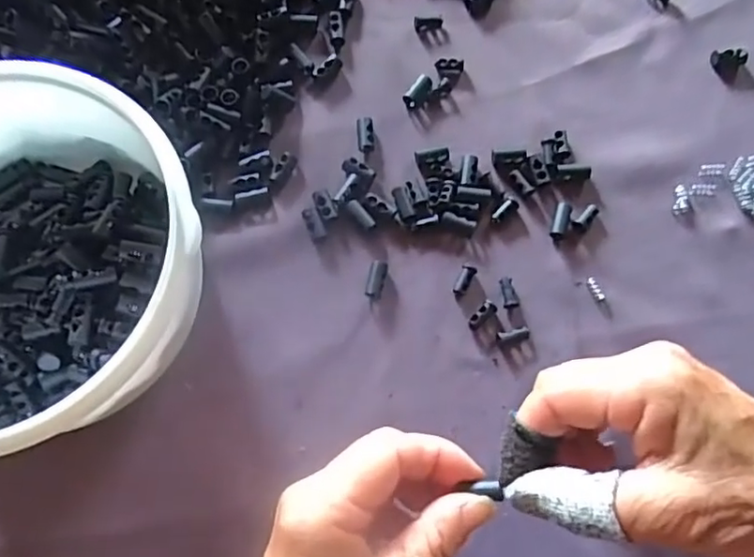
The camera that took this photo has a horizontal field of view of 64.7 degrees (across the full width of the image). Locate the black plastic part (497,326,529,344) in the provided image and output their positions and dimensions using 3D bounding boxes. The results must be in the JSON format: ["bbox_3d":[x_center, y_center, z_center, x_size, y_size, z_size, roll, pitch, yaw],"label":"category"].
[{"bbox_3d":[0.069,0.029,0.302,0.016,0.007,0.006,-11,76,-4],"label":"black plastic part"}]

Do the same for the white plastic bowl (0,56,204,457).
[{"bbox_3d":[-0.159,-0.005,0.269,0.151,0.075,0.151,0,75,-2],"label":"white plastic bowl"}]

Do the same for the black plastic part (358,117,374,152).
[{"bbox_3d":[-0.006,-0.080,0.331,0.009,0.007,0.019,0,75,-2],"label":"black plastic part"}]

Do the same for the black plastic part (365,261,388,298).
[{"bbox_3d":[0.000,0.000,0.309,0.009,0.009,0.019,12,75,1],"label":"black plastic part"}]

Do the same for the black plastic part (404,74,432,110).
[{"bbox_3d":[0.024,-0.105,0.337,0.009,0.008,0.020,37,77,8],"label":"black plastic part"}]

